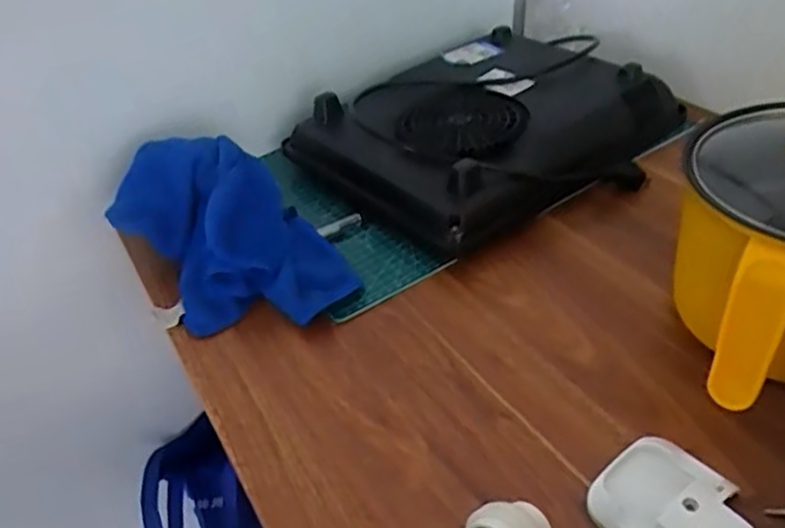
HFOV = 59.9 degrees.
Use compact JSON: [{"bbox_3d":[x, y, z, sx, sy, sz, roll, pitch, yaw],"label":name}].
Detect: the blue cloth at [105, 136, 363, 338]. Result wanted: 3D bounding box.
[{"bbox_3d":[-0.144,-0.030,0.582,0.131,0.080,0.228,-30,44,-26],"label":"blue cloth"}]

